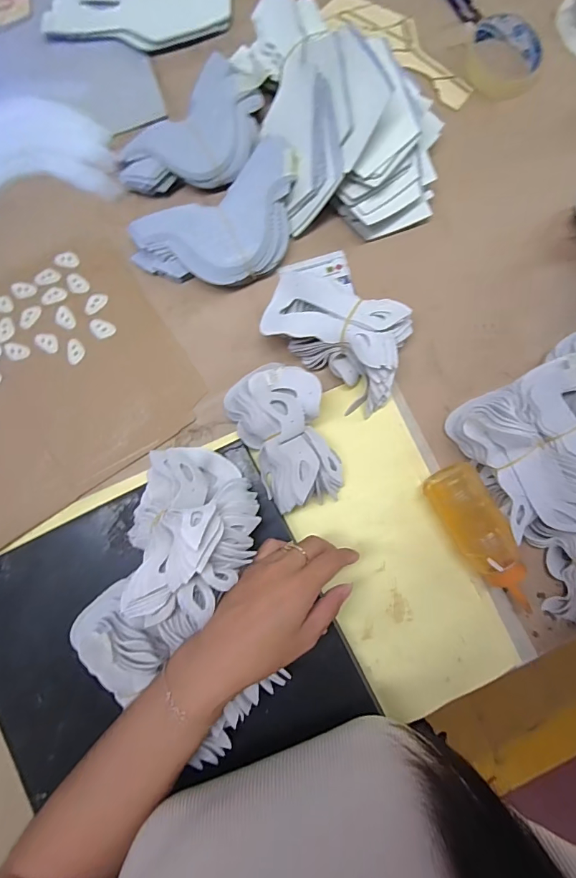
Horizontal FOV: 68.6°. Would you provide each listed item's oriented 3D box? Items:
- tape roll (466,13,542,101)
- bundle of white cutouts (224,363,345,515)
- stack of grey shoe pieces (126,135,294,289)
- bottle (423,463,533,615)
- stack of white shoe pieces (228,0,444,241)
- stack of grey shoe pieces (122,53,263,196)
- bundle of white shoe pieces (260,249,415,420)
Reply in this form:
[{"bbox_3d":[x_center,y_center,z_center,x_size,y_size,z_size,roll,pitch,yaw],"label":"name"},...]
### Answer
[{"bbox_3d":[0.246,-0.434,0.480,0.080,0.021,0.089,-15,83,-2],"label":"tape roll"},{"bbox_3d":[0.001,-0.002,0.398,0.081,0.055,0.131,-26,84,-3],"label":"bundle of white cutouts"},{"bbox_3d":[-0.061,-0.211,0.429,0.185,0.044,0.109,-32,84,-4],"label":"stack of grey shoe pieces"},{"bbox_3d":[0.183,0.095,0.397,0.050,0.043,0.147,-31,84,-4],"label":"bottle"},{"bbox_3d":[0.059,-0.342,0.429,0.181,0.086,0.256,-20,84,-3],"label":"stack of white shoe pieces"},{"bbox_3d":[-0.093,-0.318,0.447,0.112,0.035,0.172,40,84,4],"label":"stack of grey shoe pieces"},{"bbox_3d":[0.055,-0.117,0.414,0.159,0.062,0.121,39,84,4],"label":"bundle of white shoe pieces"}]

